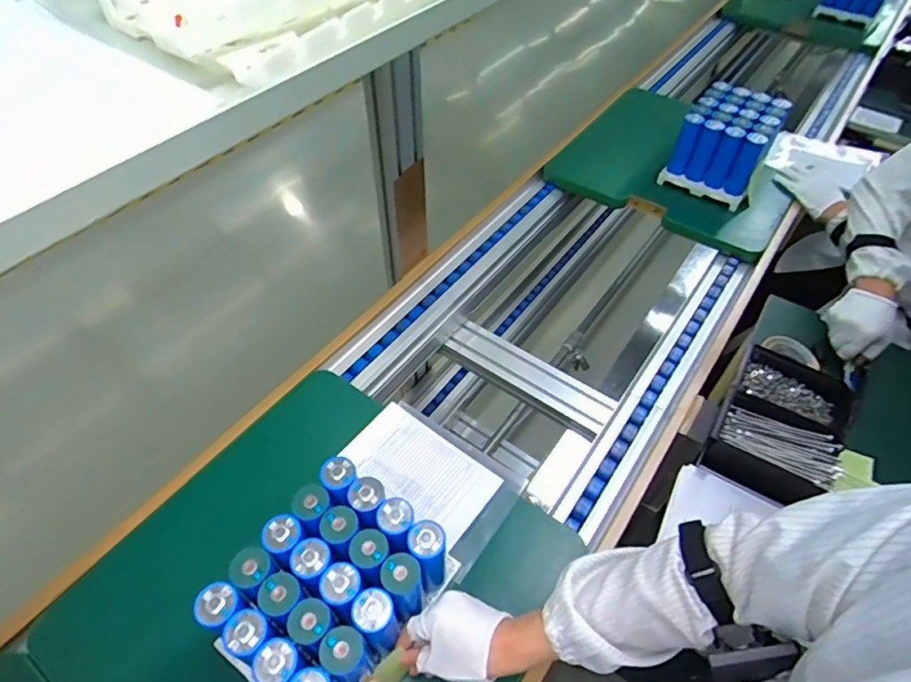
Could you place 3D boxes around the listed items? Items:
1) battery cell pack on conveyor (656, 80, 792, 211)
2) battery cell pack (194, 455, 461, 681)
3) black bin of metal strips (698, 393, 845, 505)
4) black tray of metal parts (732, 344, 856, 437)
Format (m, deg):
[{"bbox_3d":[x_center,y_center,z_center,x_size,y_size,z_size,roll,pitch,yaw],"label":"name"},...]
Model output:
[{"bbox_3d":[0.561,-0.417,1.162,0.167,0.170,0.171,27,55,20],"label":"battery cell pack on conveyor"},{"bbox_3d":[-0.130,0.271,0.603,0.166,0.127,0.212,29,56,21],"label":"battery cell pack"},{"bbox_3d":[0.451,0.157,0.807,0.167,0.066,0.107,30,56,22],"label":"black bin of metal strips"},{"bbox_3d":[0.522,0.093,0.862,0.172,0.048,0.115,30,56,22],"label":"black tray of metal parts"}]

